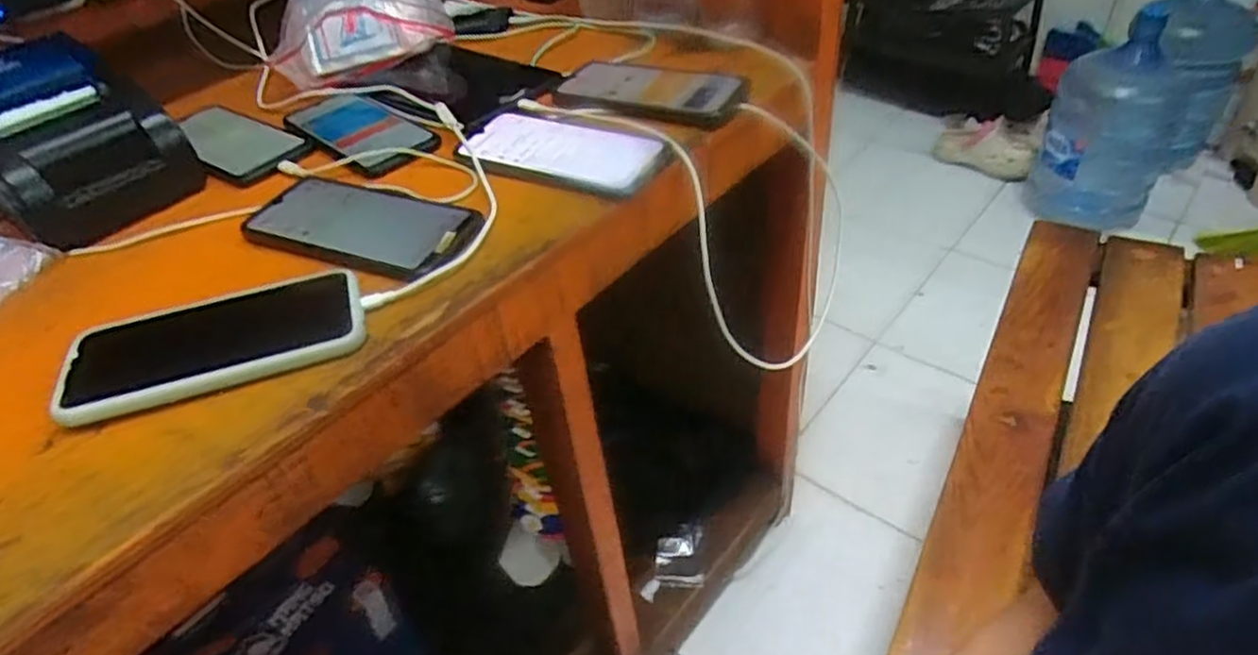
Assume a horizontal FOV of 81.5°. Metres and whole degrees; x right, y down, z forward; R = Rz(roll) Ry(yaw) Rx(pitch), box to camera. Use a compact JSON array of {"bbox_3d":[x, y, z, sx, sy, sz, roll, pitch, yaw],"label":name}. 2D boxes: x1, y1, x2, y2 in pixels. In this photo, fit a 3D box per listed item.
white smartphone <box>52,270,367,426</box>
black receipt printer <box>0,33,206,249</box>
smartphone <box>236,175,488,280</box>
[{"bbox_3d":[-0.252,0.007,0.451,0.168,0.016,0.086,-16,42,-10],"label":"white smartphone"},{"bbox_3d":[-0.452,-0.148,0.585,0.155,0.106,0.135,24,50,30],"label":"black receipt printer"},{"bbox_3d":[-0.197,-0.077,0.542,0.184,0.012,0.083,14,45,21],"label":"smartphone"}]

